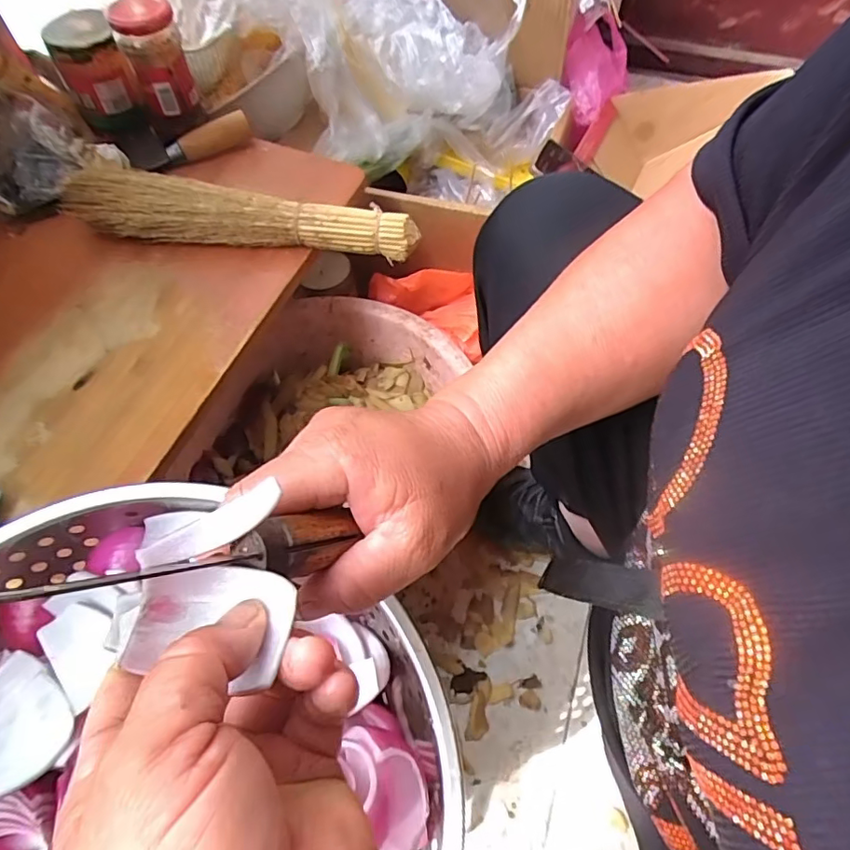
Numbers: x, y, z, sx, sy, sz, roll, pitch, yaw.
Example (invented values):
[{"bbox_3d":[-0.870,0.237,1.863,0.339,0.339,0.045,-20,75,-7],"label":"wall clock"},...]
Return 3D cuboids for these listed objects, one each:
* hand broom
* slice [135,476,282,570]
[{"bbox_3d":[-0.184,-0.215,0.544,0.340,0.067,0.047,4,59,4],"label":"hand broom"},{"bbox_3d":[-0.074,0.035,0.187,0.050,0.012,0.011,-27,61,-5],"label":"slice"}]

